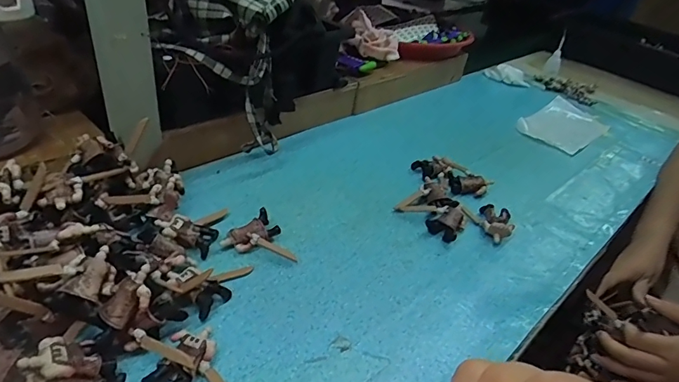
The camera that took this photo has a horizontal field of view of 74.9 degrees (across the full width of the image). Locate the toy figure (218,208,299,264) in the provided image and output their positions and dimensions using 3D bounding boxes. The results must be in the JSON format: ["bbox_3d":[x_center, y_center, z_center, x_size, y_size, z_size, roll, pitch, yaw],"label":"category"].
[{"bbox_3d":[-0.080,0.046,0.470,0.075,0.022,0.047,10,35,1],"label":"toy figure"}]

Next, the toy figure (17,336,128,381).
[{"bbox_3d":[-0.187,0.130,0.313,0.063,0.026,0.039,47,37,-7],"label":"toy figure"}]

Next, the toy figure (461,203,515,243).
[{"bbox_3d":[0.190,0.033,0.554,0.049,0.020,0.062,-20,44,-35],"label":"toy figure"}]

